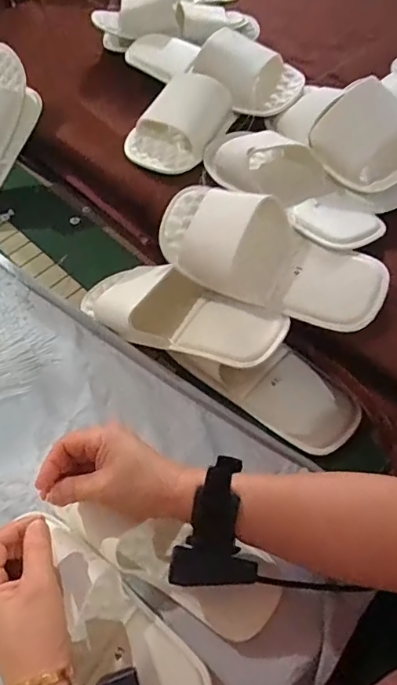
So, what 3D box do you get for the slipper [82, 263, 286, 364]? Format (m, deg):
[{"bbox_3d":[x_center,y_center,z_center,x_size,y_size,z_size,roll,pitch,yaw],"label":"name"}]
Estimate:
[{"bbox_3d":[-0.033,-0.040,0.544,0.273,0.063,0.108,23,69,36],"label":"slipper"}]

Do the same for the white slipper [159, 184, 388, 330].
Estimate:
[{"bbox_3d":[0.064,-0.089,0.502,0.259,0.070,0.103,33,86,23],"label":"white slipper"}]

